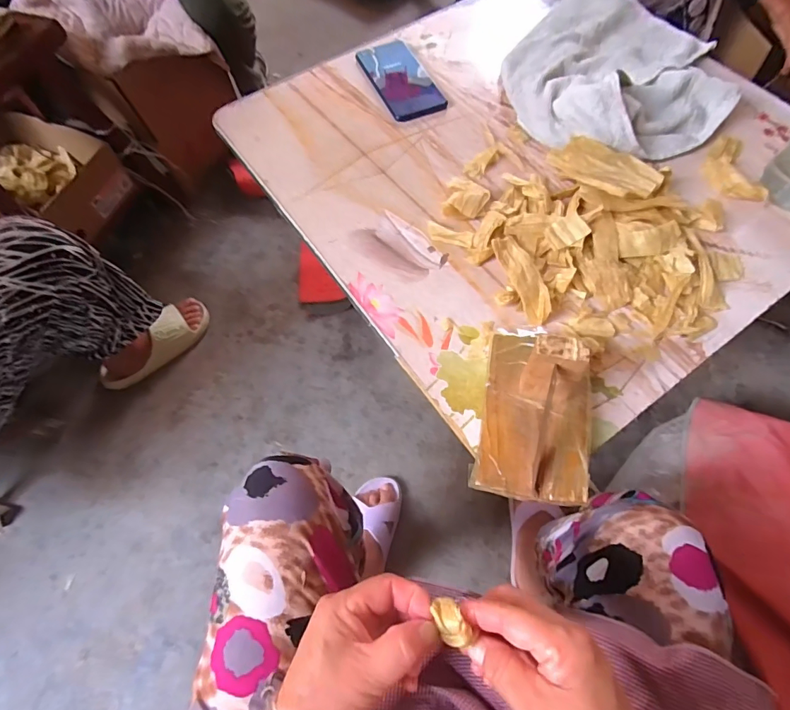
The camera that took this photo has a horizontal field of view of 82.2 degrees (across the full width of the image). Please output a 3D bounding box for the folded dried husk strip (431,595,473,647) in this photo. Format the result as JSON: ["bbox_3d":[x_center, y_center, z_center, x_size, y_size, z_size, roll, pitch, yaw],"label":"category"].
[{"bbox_3d":[0.035,0.164,0.278,0.016,0.012,0.029,-30,66,-11],"label":"folded dried husk strip"}]

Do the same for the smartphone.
[{"bbox_3d":[0.005,-0.370,0.605,0.074,0.009,0.158,-23,65,-8],"label":"smartphone"}]

